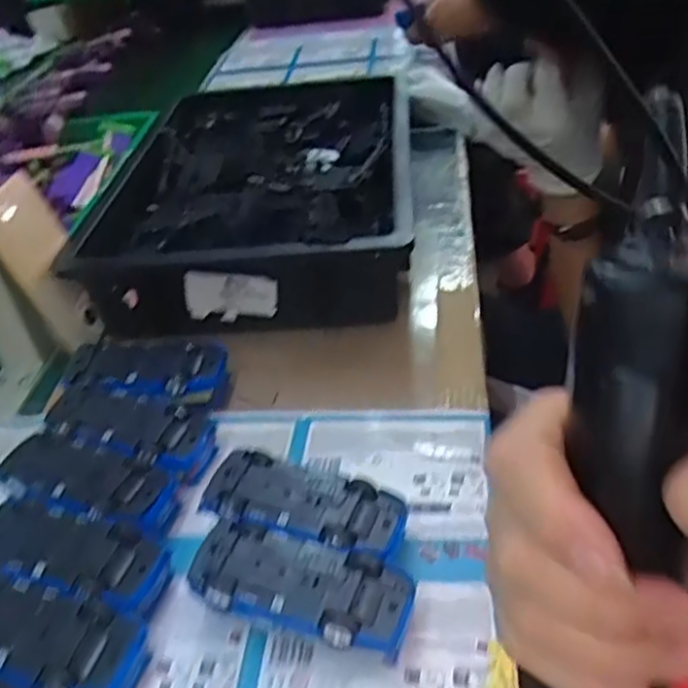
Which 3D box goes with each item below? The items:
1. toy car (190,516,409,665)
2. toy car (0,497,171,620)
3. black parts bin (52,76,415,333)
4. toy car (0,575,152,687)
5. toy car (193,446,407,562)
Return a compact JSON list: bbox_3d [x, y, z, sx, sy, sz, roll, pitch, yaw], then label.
[{"bbox_3d":[-0.024,0.145,0.420,0.128,0.042,0.052,8,41,23],"label":"toy car"},{"bbox_3d":[-0.170,0.142,0.460,0.135,0.046,0.053,7,41,20],"label":"toy car"},{"bbox_3d":[-0.086,-0.172,0.790,0.302,0.088,0.445,-6,38,7],"label":"black parts bin"},{"bbox_3d":[-0.175,0.175,0.417,0.130,0.043,0.053,7,41,19],"label":"toy car"},{"bbox_3d":[-0.025,0.113,0.463,0.131,0.042,0.057,9,42,23],"label":"toy car"}]

